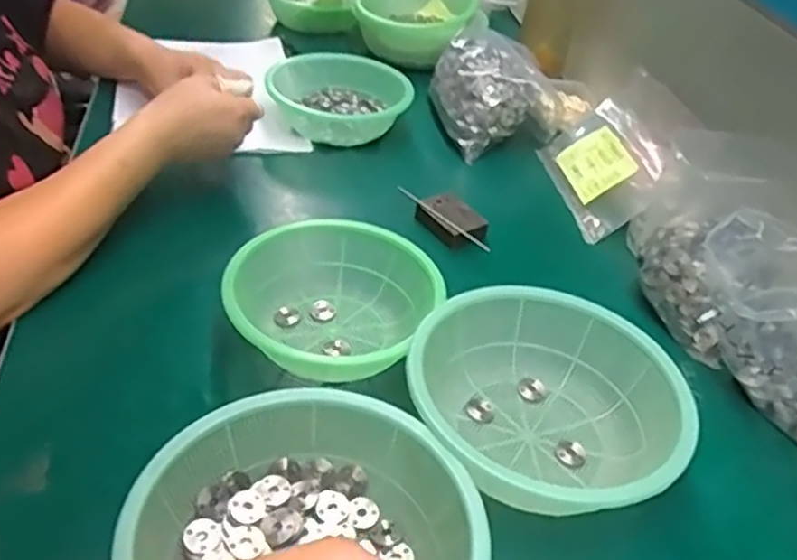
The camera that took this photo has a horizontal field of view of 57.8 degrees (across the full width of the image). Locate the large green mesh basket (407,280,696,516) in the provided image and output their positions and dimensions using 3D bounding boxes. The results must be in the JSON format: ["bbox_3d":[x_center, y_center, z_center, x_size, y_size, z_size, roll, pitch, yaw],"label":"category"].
[{"bbox_3d":[0.095,0.078,0.503,0.176,0.056,0.166,5,39,-4],"label":"large green mesh basket"}]

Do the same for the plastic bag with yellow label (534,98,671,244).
[{"bbox_3d":[0.219,-0.123,0.773,0.030,0.106,0.180,40,25,-36],"label":"plastic bag with yellow label"}]

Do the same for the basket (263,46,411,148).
[{"bbox_3d":[-0.069,-0.209,0.847,0.157,0.067,0.130,5,39,-3],"label":"basket"}]

